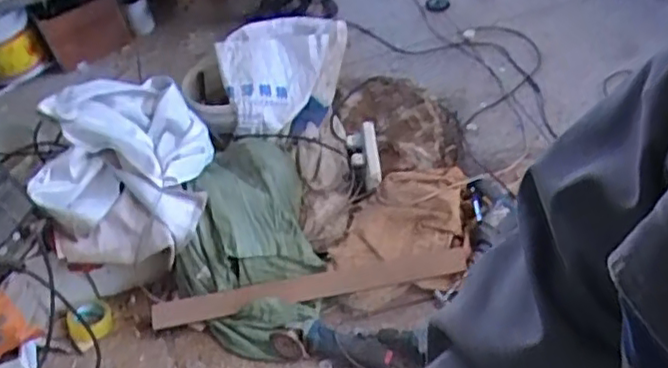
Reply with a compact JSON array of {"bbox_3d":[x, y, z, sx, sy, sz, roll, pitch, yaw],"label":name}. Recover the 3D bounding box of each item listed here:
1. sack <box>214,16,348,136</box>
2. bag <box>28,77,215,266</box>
[{"bbox_3d":[-0.116,-0.318,1.781,0.378,0.253,0.153,-22,46,-15],"label":"sack"},{"bbox_3d":[-0.522,-0.051,1.648,0.439,0.330,0.327,-24,47,-13],"label":"bag"}]

